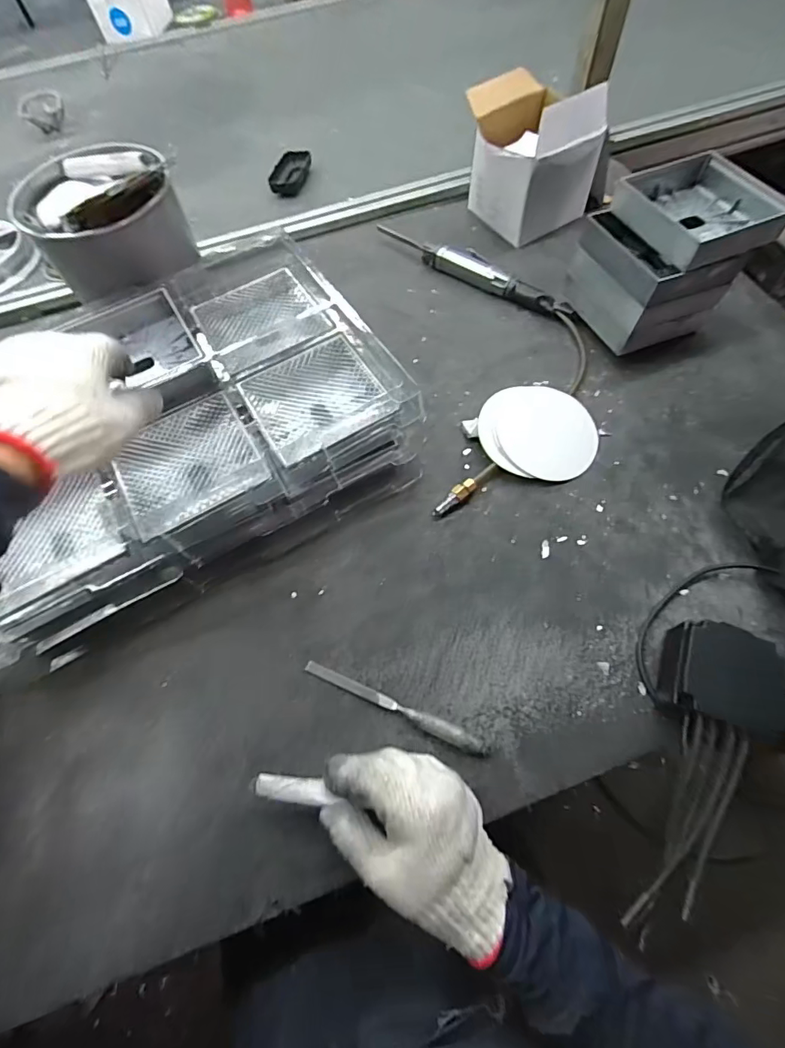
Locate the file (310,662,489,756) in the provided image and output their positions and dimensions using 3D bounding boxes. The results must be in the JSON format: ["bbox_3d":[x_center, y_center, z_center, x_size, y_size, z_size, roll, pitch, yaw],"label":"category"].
[{"bbox_3d":[-0.001,0.165,0.431,0.178,0.018,0.013,21,67,14],"label":"file"}]

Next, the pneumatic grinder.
[{"bbox_3d":[0.112,-0.374,0.692,0.321,0.028,0.043,33,70,19],"label":"pneumatic grinder"}]

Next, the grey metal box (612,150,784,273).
[{"bbox_3d":[0.351,-0.360,0.546,0.148,0.038,0.152,-24,64,-8],"label":"grey metal box"}]

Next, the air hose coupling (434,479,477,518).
[{"bbox_3d":[0.069,-0.028,0.526,0.017,0.017,0.055,40,73,21],"label":"air hose coupling"}]

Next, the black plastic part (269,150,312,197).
[{"bbox_3d":[-0.174,-0.607,0.829,0.059,0.029,0.098,5,64,7],"label":"black plastic part"}]

